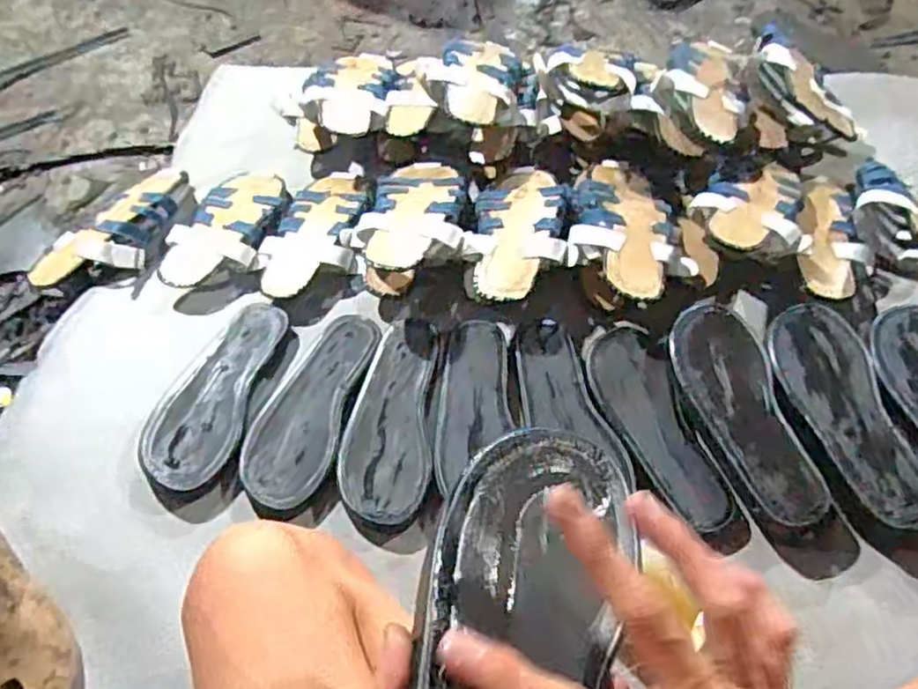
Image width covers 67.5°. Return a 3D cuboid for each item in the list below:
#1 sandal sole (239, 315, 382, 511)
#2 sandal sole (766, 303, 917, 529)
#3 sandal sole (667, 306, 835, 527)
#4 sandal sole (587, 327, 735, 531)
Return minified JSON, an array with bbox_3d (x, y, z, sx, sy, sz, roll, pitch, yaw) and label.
[{"bbox_3d":[-0.157,0.060,0.723,0.090,0.014,0.228,13,59,11],"label":"sandal sole"},{"bbox_3d":[0.379,0.059,0.678,0.091,0.015,0.240,-6,57,-1],"label":"sandal sole"},{"bbox_3d":[0.285,0.069,0.702,0.092,0.036,0.234,-10,57,-3],"label":"sandal sole"},{"bbox_3d":[0.203,0.081,0.711,0.082,0.017,0.227,-16,58,-7],"label":"sandal sole"}]

